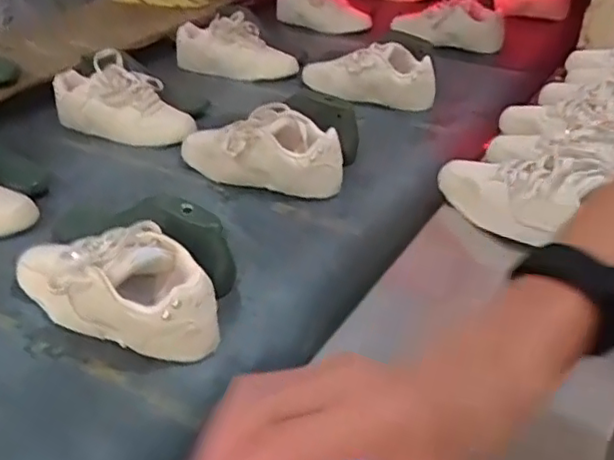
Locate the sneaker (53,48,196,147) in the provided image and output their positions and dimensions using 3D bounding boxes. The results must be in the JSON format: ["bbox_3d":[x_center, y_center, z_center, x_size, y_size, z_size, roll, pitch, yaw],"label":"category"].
[{"bbox_3d":[-0.293,-0.213,1.037,0.254,0.111,0.115,18,39,23],"label":"sneaker"}]

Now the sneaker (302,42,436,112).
[{"bbox_3d":[0.113,-0.295,1.170,0.247,0.091,0.102,7,36,10],"label":"sneaker"}]

